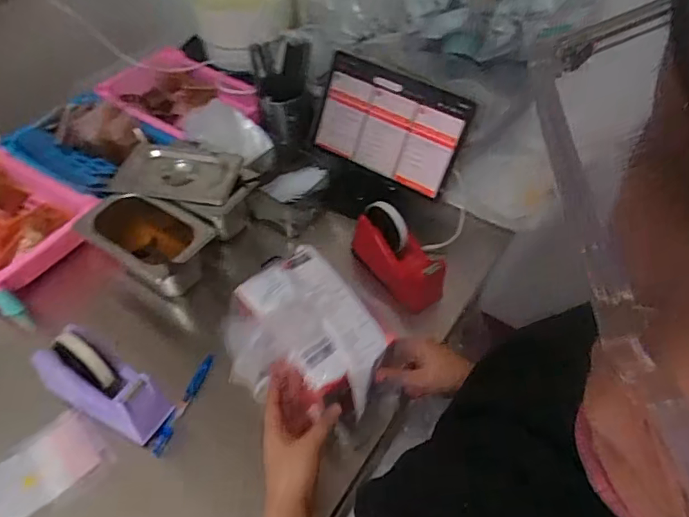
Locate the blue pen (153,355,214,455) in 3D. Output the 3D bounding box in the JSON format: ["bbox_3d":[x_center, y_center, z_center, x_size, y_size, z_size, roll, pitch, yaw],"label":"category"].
[{"bbox_3d":[-0.204,0.183,0.620,0.015,0.011,0.135,17,53,12],"label":"blue pen"}]

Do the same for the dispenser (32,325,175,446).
[{"bbox_3d":[-0.289,0.146,0.572,0.141,0.101,0.063,25,55,17],"label":"dispenser"}]

